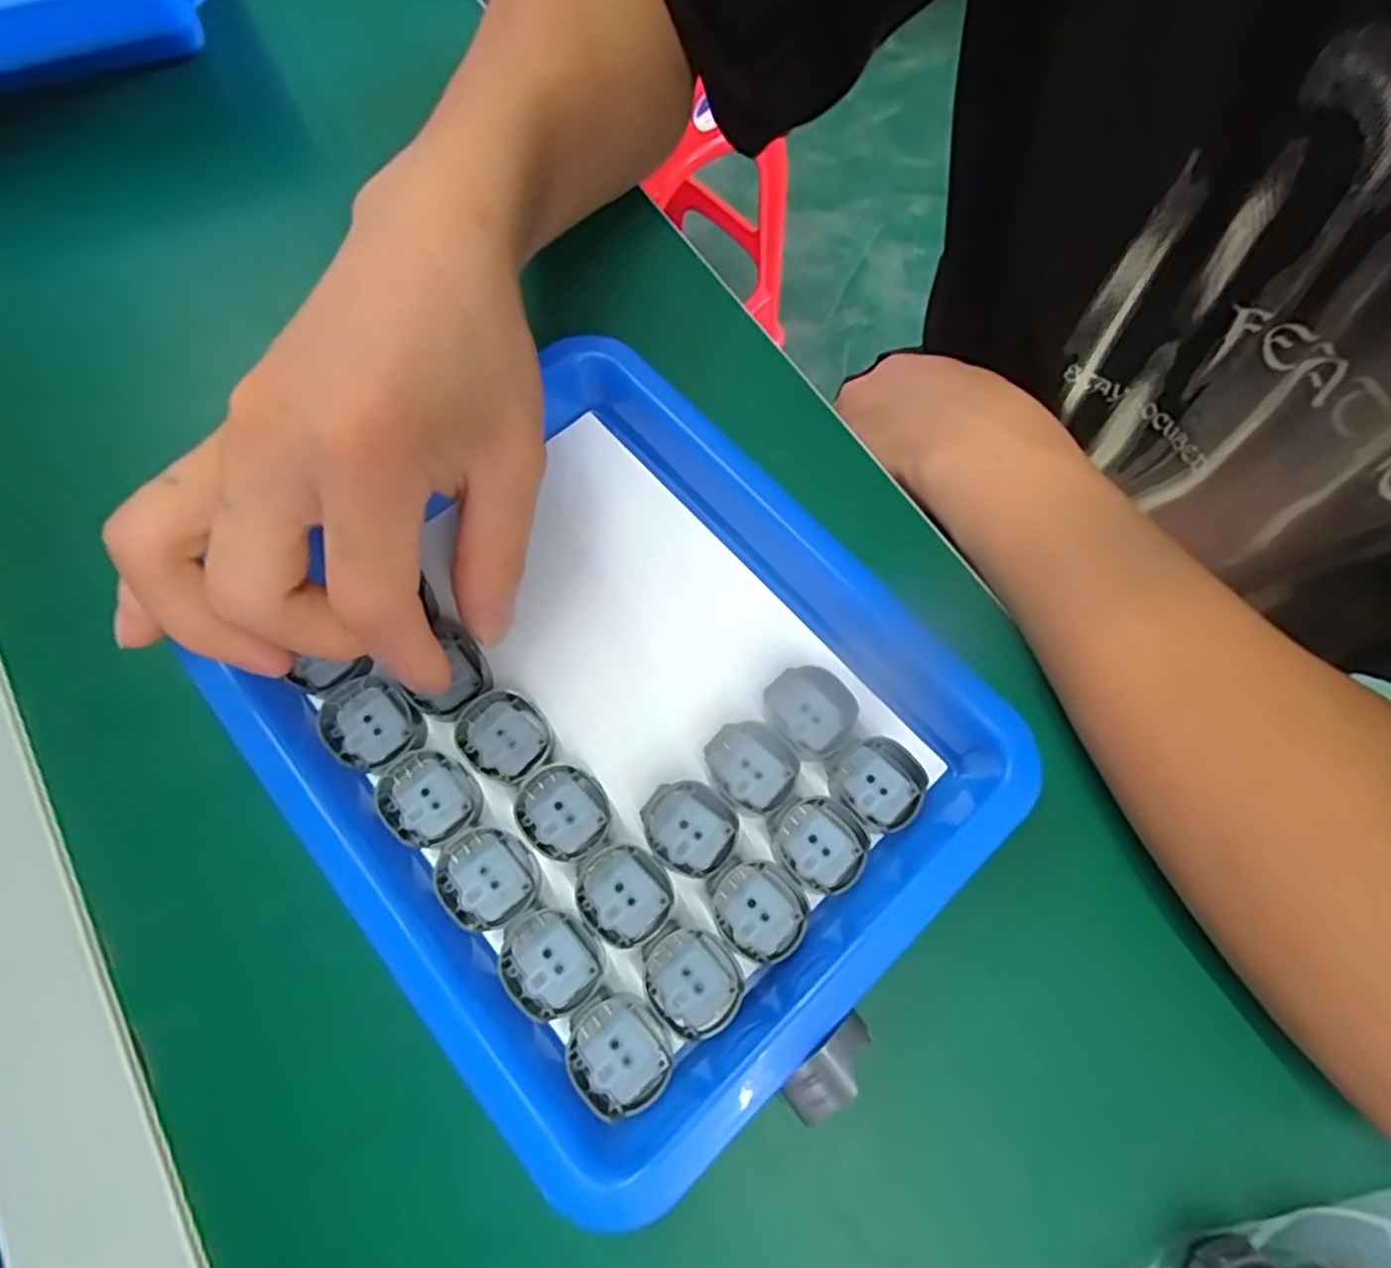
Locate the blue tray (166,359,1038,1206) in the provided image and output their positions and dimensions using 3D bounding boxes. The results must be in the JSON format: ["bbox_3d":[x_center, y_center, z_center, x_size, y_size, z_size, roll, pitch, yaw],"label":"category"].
[{"bbox_3d":[-0.021,0.020,0.214,0.183,0.030,0.202,-40,76,-15],"label":"blue tray"}]

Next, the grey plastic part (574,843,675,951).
[{"bbox_3d":[-0.021,0.074,0.195,0.025,0.006,0.027,-25,73,-11],"label":"grey plastic part"}]

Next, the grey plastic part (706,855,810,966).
[{"bbox_3d":[0.018,0.078,0.196,0.025,0.006,0.029,-34,75,-13],"label":"grey plastic part"}]

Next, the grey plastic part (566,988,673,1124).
[{"bbox_3d":[-0.021,0.111,0.181,0.025,0.006,0.028,-36,75,-14],"label":"grey plastic part"}]

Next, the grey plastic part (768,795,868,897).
[{"bbox_3d":[0.036,0.061,0.203,0.029,0.004,0.026,39,73,11],"label":"grey plastic part"}]

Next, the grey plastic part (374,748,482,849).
[{"bbox_3d":[-0.080,0.049,0.204,0.029,0.006,0.026,41,74,12],"label":"grey plastic part"}]

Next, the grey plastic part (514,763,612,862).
[{"bbox_3d":[-0.039,0.053,0.203,0.025,0.005,0.027,1,70,-2],"label":"grey plastic part"}]

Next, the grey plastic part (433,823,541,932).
[{"bbox_3d":[-0.060,0.069,0.195,0.027,0.004,0.027,-27,73,-11],"label":"grey plastic part"}]

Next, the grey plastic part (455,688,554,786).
[{"bbox_3d":[-0.059,0.032,0.212,0.025,0.008,0.027,1,70,-2],"label":"grey plastic part"}]

